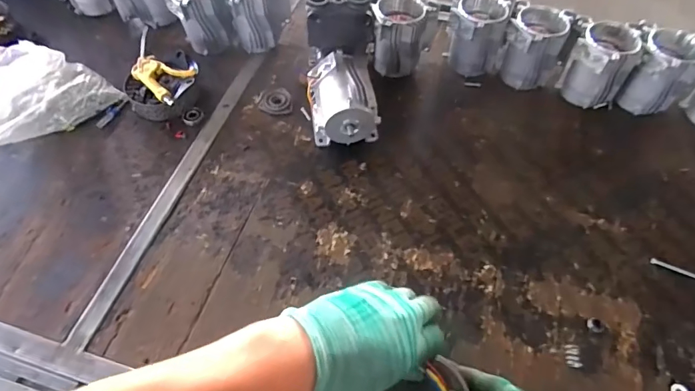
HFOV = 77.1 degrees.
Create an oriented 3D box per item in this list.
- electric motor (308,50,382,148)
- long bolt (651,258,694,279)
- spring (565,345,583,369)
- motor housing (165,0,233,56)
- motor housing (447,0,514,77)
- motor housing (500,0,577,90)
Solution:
[{"bbox_3d":[-0.009,-0.173,0.814,0.119,0.118,0.153,-9,58,-7],"label":"electric motor"},{"bbox_3d":[0.564,0.130,0.711,0.131,0.006,0.012,19,59,11],"label":"long bolt"},{"bbox_3d":[0.320,0.229,0.621,0.017,0.014,0.031,-1,57,-2],"label":"spring"},{"bbox_3d":[-0.315,-0.400,0.952,0.122,0.138,0.112,-10,58,-8],"label":"motor housing"},{"bbox_3d":[0.269,-0.335,0.918,0.121,0.142,0.113,14,58,8],"label":"motor housing"},{"bbox_3d":[0.377,-0.297,0.897,0.114,0.143,0.105,18,59,10],"label":"motor housing"}]

